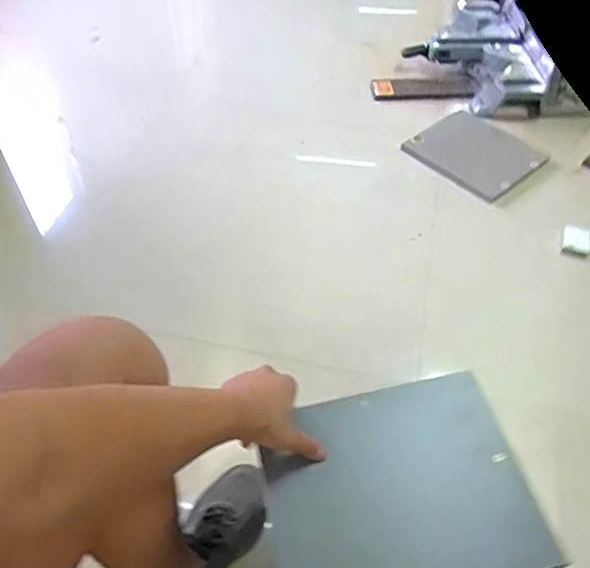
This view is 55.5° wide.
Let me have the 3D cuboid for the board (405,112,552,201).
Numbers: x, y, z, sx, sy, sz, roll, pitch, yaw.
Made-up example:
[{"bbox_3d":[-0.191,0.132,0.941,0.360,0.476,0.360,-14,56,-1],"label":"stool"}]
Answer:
[{"bbox_3d":[0.476,-0.352,1.497,0.252,0.028,0.298,-36,62,-20],"label":"board"}]

